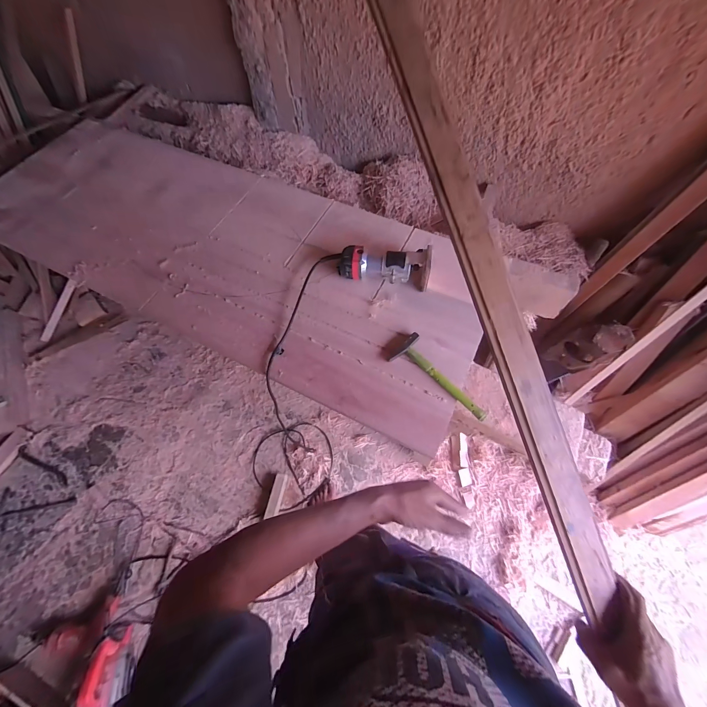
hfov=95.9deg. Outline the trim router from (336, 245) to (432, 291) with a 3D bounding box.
[{"bbox_3d":[0.075,-0.224,0.802,0.222,0.097,0.092,10,63,4],"label":"trim router"}]

